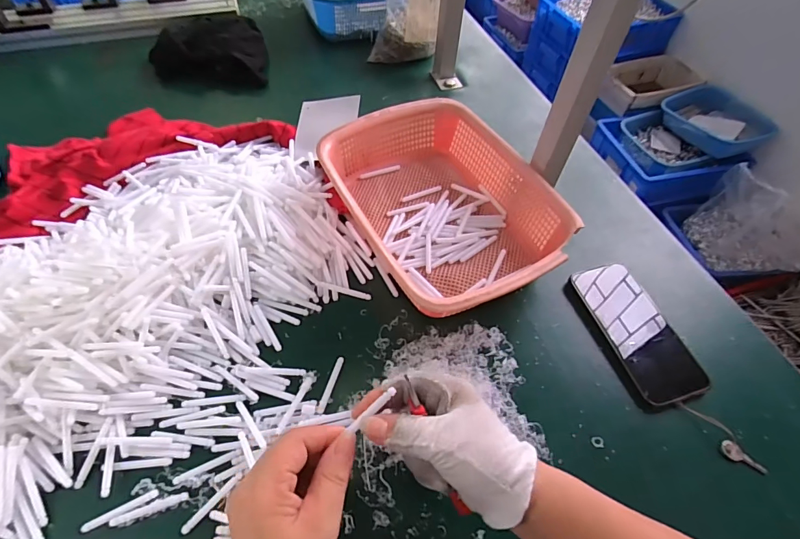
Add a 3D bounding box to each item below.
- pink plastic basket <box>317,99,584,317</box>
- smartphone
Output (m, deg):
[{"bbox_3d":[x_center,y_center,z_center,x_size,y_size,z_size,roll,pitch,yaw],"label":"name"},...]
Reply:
[{"bbox_3d":[0.049,-0.077,0.509,0.214,0.081,0.293,-25,60,-18],"label":"pink plastic basket"},{"bbox_3d":[0.265,0.063,0.464,0.078,0.008,0.166,-12,57,-11],"label":"smartphone"}]

